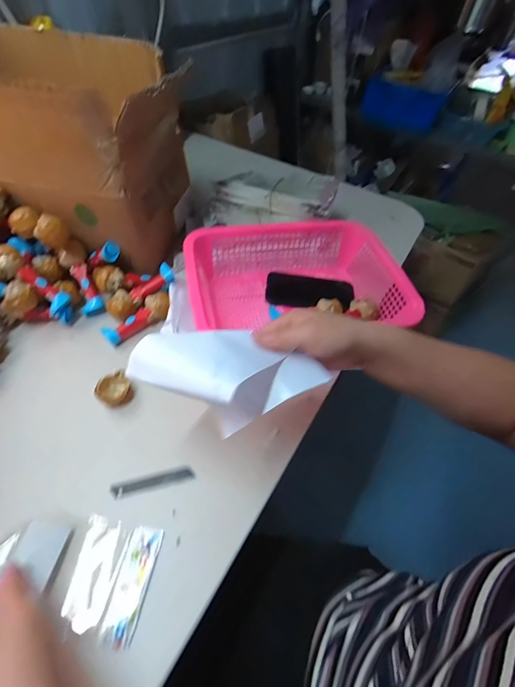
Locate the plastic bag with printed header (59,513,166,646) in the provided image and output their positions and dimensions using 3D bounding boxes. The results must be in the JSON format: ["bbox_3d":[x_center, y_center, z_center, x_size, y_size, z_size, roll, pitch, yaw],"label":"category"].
[{"bbox_3d":[-0.154,0.242,0.344,0.078,0.015,0.100,8,51,2],"label":"plastic bag with printed header"}]

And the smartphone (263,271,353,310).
[{"bbox_3d":[0.101,-0.102,0.638,0.166,0.013,0.064,3,79,-1],"label":"smartphone"}]

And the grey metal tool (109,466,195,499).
[{"bbox_3d":[-0.130,0.171,0.410,0.098,0.004,0.019,-9,52,-12],"label":"grey metal tool"}]

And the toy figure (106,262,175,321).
[{"bbox_3d":[-0.203,-0.090,0.574,0.048,0.040,0.125,39,58,24],"label":"toy figure"}]

